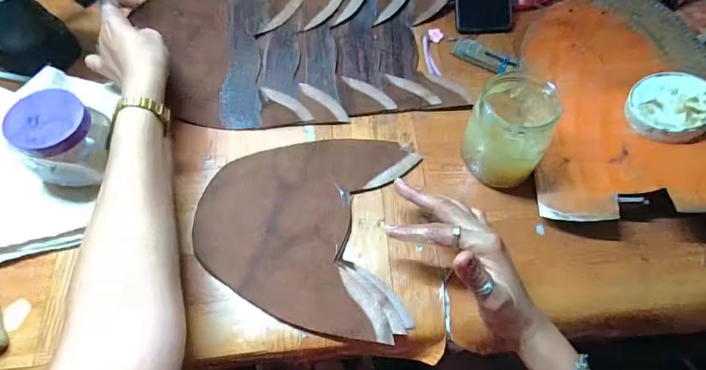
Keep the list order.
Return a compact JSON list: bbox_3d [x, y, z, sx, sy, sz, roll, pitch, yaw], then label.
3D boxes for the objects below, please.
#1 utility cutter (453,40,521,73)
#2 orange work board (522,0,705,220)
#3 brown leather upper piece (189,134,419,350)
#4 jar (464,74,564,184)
[{"bbox_3d":[0.170,-0.164,0.536,0.086,0.005,0.036,32,66,17],"label":"utility cutter"},{"bbox_3d":[0.307,-0.105,0.465,0.201,0.023,0.307,-1,59,16],"label":"orange work board"},{"bbox_3d":[-0.050,0.039,0.428,0.212,0.007,0.210,5,63,3],"label":"brown leather upper piece"},{"bbox_3d":[0.161,-0.053,0.425,0.073,0.095,0.084,33,66,18],"label":"jar"}]

